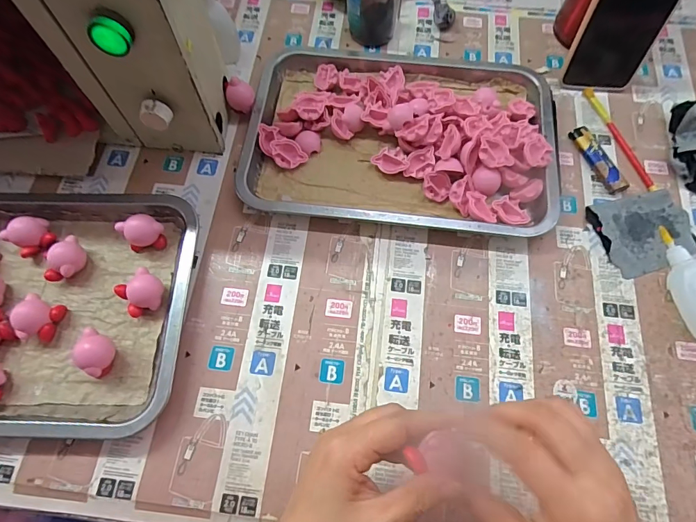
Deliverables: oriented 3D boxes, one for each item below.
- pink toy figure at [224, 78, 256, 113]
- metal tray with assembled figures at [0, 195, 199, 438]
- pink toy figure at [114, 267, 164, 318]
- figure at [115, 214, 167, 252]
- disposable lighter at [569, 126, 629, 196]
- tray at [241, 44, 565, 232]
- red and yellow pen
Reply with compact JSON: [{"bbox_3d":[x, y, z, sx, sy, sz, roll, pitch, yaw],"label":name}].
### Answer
[{"bbox_3d":[-0.114,-0.175,0.439,0.028,0.035,0.028,0,70,1],"label":"pink toy figure"},{"bbox_3d":[-0.303,0.037,0.361,0.320,0.035,0.218,0,70,1],"label":"metal tray with assembled figures"},{"bbox_3d":[-0.179,0.029,0.356,0.035,0.026,0.032,-37,74,-12],"label":"pink toy figure"},{"bbox_3d":[-0.191,-0.027,0.381,0.033,0.031,0.027,-8,70,-2],"label":"figure"},{"bbox_3d":[0.260,-0.106,0.422,0.017,0.009,0.080,-20,71,-6],"label":"disposable lighter"},{"bbox_3d":[0.054,-0.140,0.425,0.309,0.035,0.222,6,71,3],"label":"tray"},{"bbox_3d":[0.292,-0.134,0.439,0.011,0.006,0.137,-16,71,-5],"label":"red and yellow pen"}]

